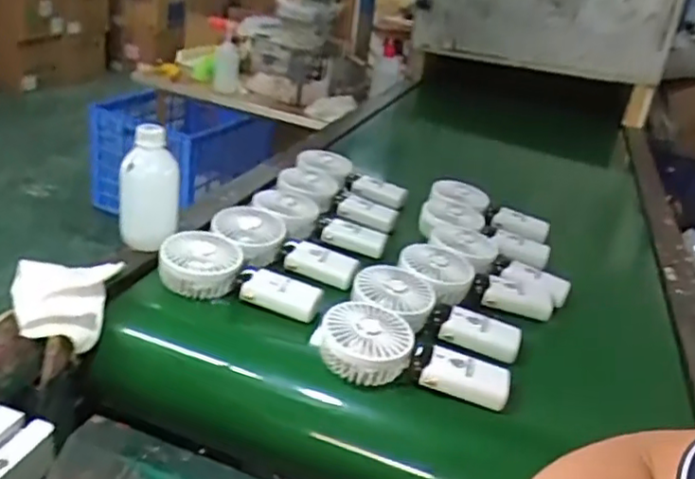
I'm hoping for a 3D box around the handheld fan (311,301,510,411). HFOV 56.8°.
[{"bbox_3d":[0.065,0.110,0.635,0.187,0.046,0.089,9,26,0],"label":"handheld fan"}]

